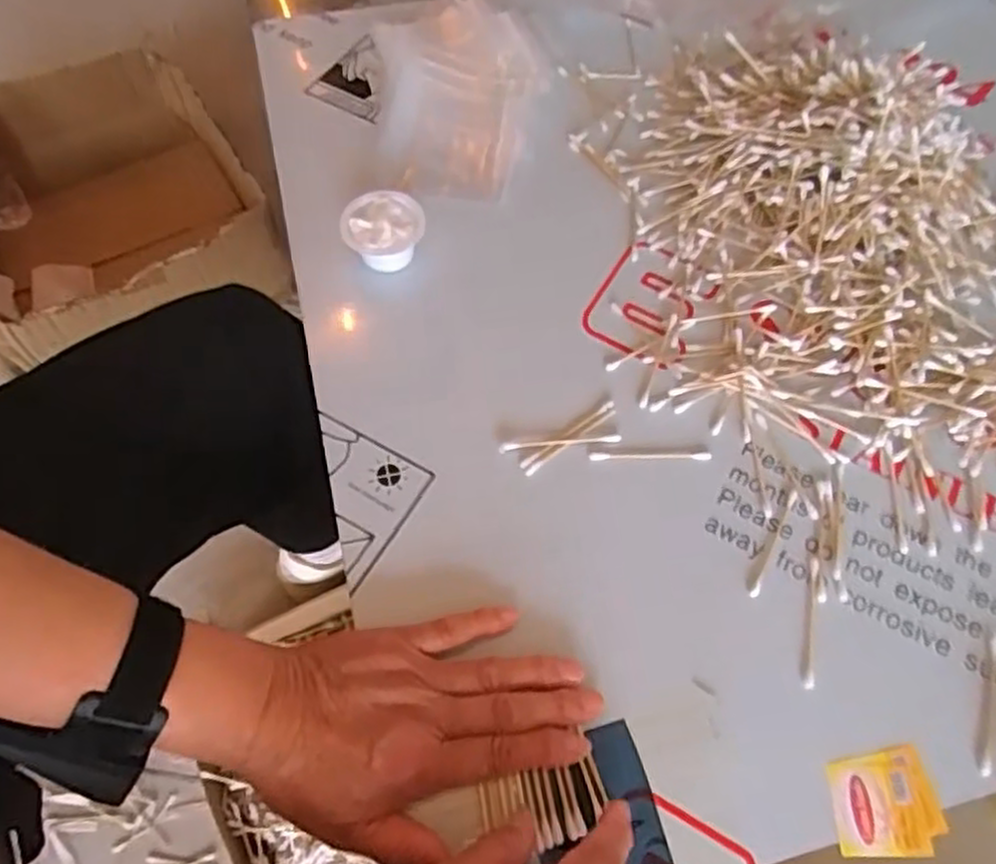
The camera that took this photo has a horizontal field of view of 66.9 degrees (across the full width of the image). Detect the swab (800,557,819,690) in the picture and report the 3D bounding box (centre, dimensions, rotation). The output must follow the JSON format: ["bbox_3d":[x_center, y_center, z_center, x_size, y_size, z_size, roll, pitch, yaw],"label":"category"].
[{"bbox_3d":[0.168,0.101,0.404,0.007,0.004,0.071,12,62,4],"label":"swab"}]

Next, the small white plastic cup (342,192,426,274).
[{"bbox_3d":[-0.076,-0.133,0.504,0.052,0.031,0.050,1,62,-2],"label":"small white plastic cup"}]

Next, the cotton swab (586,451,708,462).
[{"bbox_3d":[0.090,0.014,0.447,0.072,0.004,0.006,0,62,-2],"label":"cotton swab"}]

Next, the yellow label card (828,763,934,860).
[{"bbox_3d":[0.183,0.182,0.363,0.042,0.004,0.040,1,62,-2],"label":"yellow label card"}]

